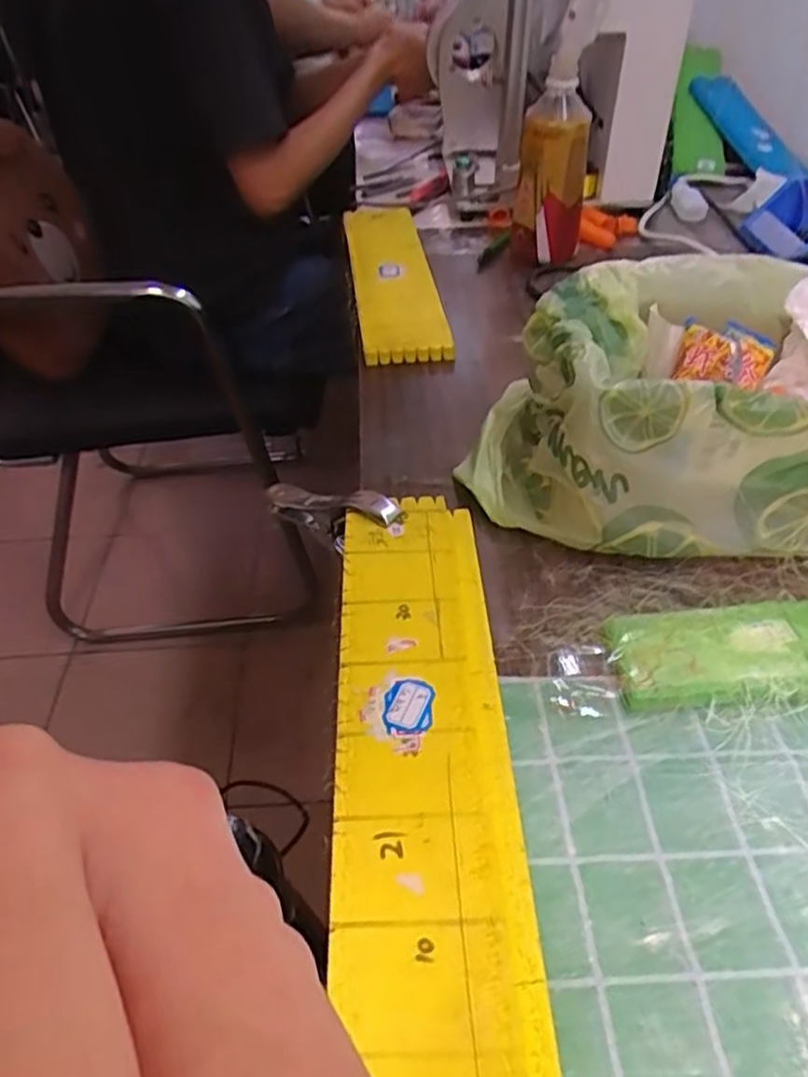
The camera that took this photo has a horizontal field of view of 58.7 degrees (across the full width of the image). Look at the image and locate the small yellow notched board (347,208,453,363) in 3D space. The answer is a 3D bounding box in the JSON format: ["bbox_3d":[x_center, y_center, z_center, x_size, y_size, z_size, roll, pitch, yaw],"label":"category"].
[{"bbox_3d":[-0.015,-0.281,0.769,0.080,0.028,0.359,-8,42,-2],"label":"small yellow notched board"}]

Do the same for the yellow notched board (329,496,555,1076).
[{"bbox_3d":[0.010,0.104,0.337,0.075,0.031,0.329,-2,43,-1],"label":"yellow notched board"}]

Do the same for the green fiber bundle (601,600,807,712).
[{"bbox_3d":[0.201,0.059,0.383,0.180,0.011,0.061,-4,43,-3],"label":"green fiber bundle"}]

